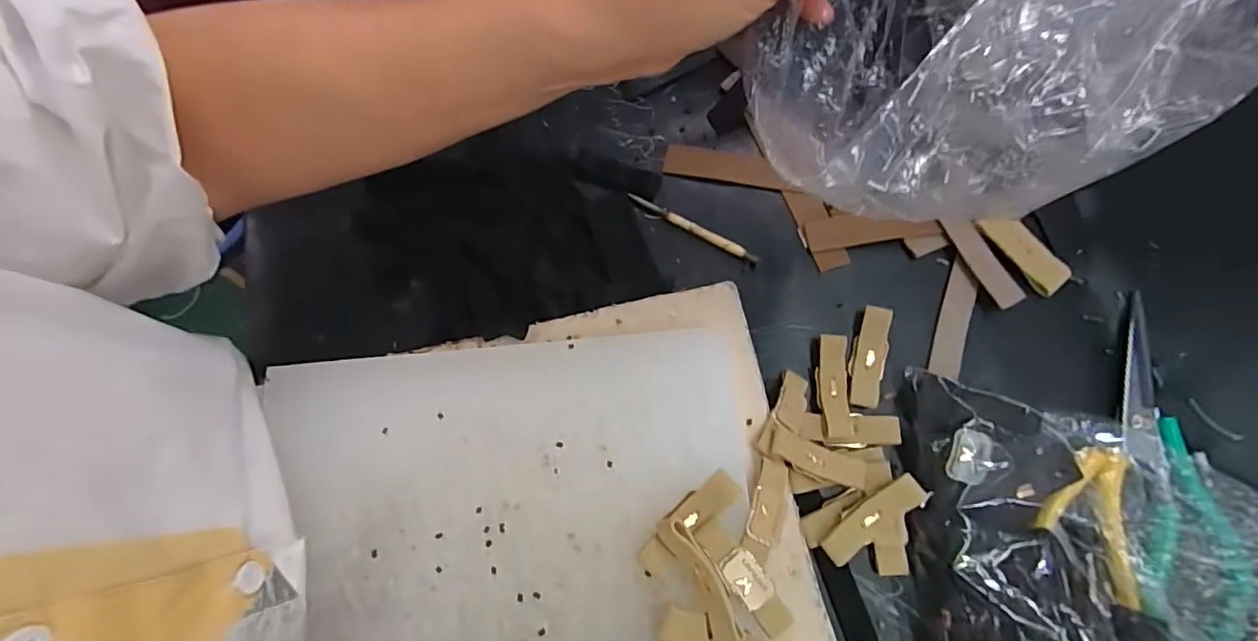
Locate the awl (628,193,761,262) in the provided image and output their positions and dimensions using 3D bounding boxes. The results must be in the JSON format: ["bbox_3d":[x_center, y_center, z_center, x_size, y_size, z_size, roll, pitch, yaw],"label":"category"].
[{"bbox_3d":[0.041,-0.060,0.351,0.092,0.008,0.008,29,79,8],"label":"awl"}]

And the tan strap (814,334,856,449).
[{"bbox_3d":[0.120,0.040,0.319,0.018,0.007,0.063,-1,76,2],"label":"tan strap"}]

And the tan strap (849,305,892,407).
[{"bbox_3d":[0.142,0.022,0.324,0.018,0.012,0.059,15,77,5],"label":"tan strap"}]

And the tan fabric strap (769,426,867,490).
[{"bbox_3d":[0.103,0.077,0.300,0.058,0.008,0.019,24,78,-12],"label":"tan fabric strap"}]

